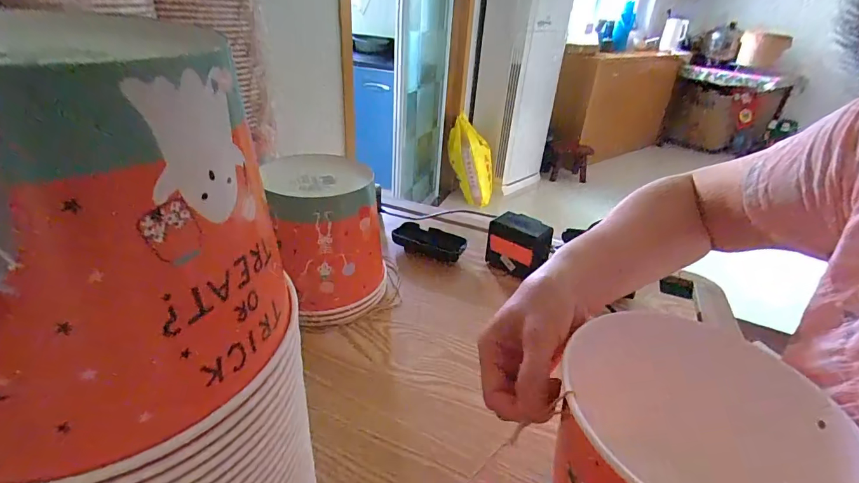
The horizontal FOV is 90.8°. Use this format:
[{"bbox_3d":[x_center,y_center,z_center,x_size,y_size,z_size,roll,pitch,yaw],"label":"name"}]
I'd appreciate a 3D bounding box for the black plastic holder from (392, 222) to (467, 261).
[{"bbox_3d":[0.000,0.003,0.629,0.104,0.027,0.053,15,31,17],"label":"black plastic holder"}]

